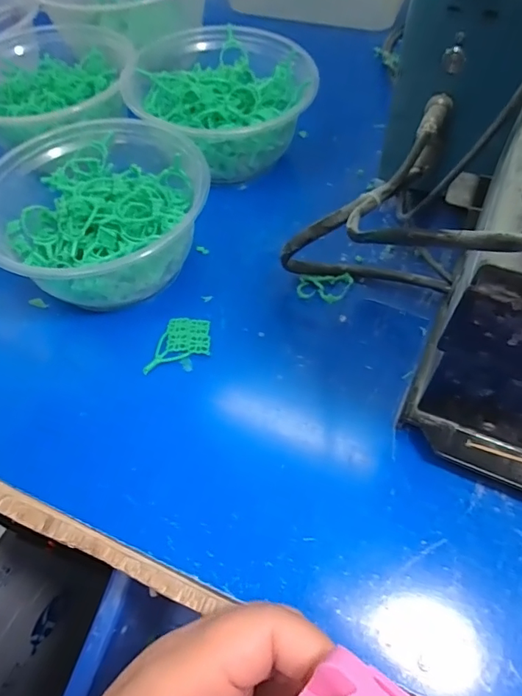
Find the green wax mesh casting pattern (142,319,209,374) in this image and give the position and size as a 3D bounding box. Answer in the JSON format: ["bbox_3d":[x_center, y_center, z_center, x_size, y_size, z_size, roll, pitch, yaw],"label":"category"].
[{"bbox_3d":[-0.049,-0.002,0.285,0.036,0.005,0.035,-2,57,1],"label":"green wax mesh casting pattern"}]

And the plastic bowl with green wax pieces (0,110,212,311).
[{"bbox_3d":[-0.104,-0.086,0.306,0.128,0.054,0.126,-1,57,2],"label":"plastic bowl with green wax pieces"}]

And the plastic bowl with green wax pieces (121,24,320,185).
[{"bbox_3d":[-0.028,-0.183,0.358,0.128,0.055,0.119,-1,57,2],"label":"plastic bowl with green wax pieces"}]

